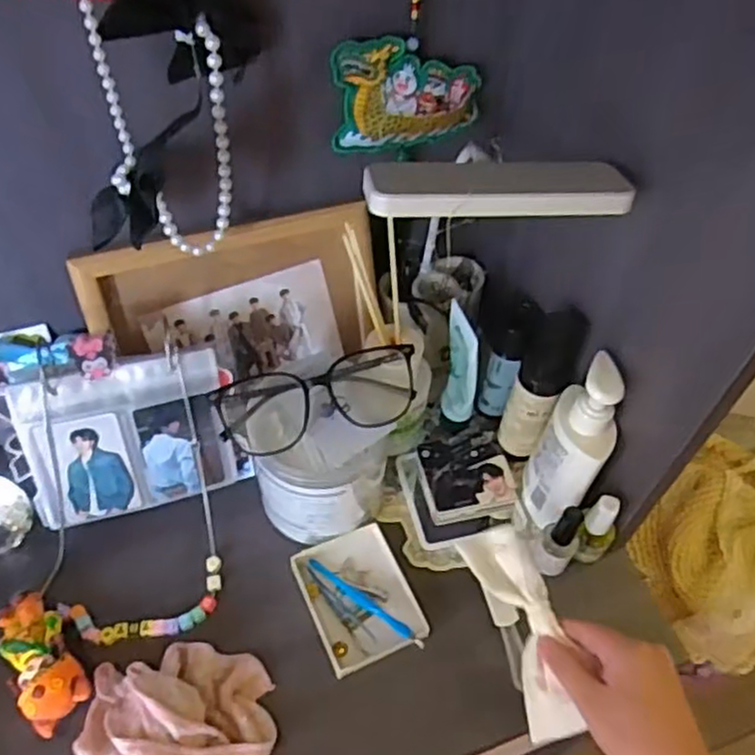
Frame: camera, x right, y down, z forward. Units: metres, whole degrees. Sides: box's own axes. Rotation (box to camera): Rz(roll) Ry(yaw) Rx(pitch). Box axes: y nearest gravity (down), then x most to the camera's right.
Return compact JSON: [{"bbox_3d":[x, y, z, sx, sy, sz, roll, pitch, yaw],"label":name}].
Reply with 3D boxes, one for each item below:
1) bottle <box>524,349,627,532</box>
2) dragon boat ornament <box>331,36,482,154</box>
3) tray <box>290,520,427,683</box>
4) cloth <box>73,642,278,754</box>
[{"bbox_3d":[0.147,0.052,0.525,0.046,0.153,0.059,-15,55,-26],"label":"bottle"},{"bbox_3d":[0.023,-0.196,0.494,0.108,0.077,0.016,-15,56,-14],"label":"dragon boat ornament"},{"bbox_3d":[-0.013,0.162,0.529,0.072,0.011,0.095,-19,57,-16],"label":"tray"},{"bbox_3d":[-0.133,0.219,0.461,0.129,0.036,0.101,12,54,6],"label":"cloth"}]

